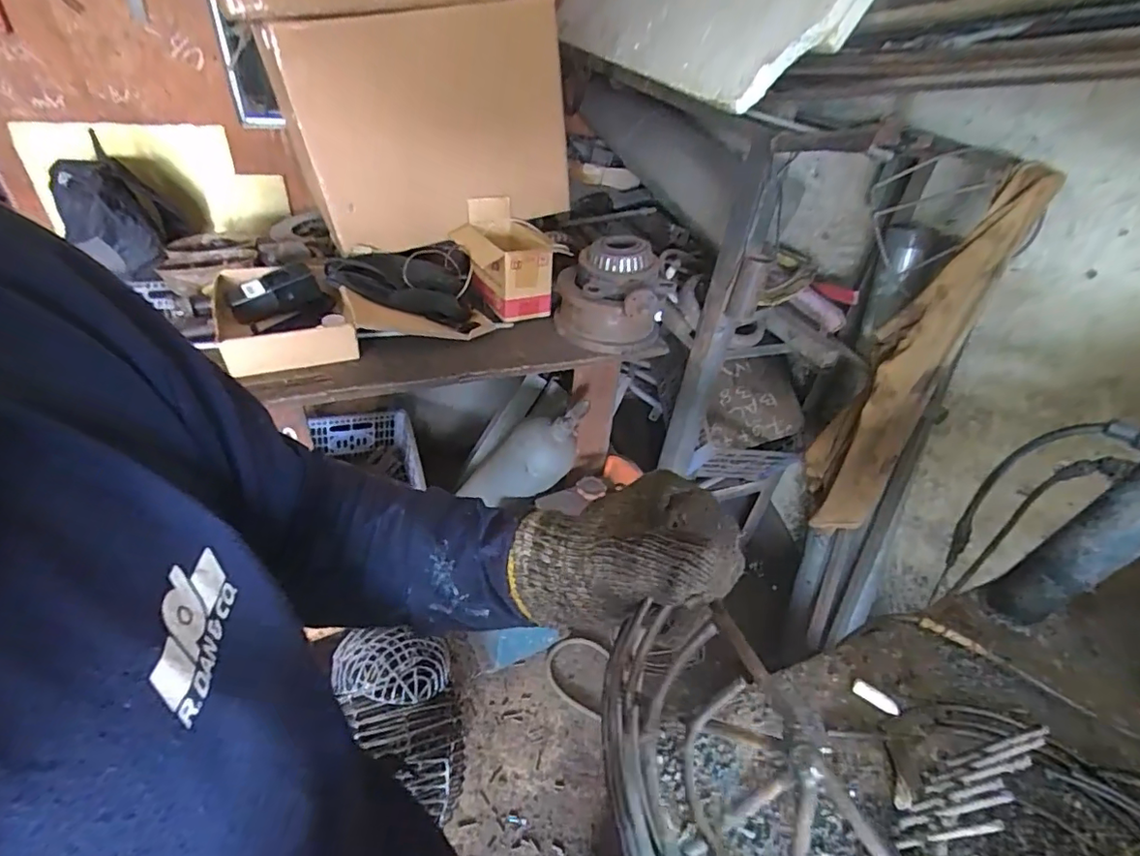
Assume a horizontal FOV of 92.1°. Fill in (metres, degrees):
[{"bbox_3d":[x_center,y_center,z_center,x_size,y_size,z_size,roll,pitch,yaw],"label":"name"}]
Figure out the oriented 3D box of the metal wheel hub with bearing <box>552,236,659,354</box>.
[{"bbox_3d":[0.074,-0.269,1.115,0.205,0.172,0.187,5,40,-4],"label":"metal wheel hub with bearing"}]

